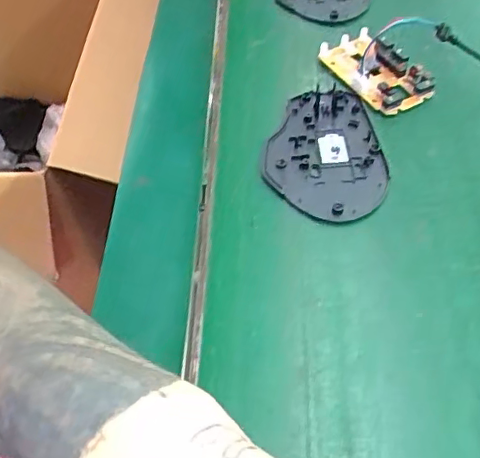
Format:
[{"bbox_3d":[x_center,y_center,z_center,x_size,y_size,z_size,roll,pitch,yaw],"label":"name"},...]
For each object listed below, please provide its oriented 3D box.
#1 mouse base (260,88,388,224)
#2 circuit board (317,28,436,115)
[{"bbox_3d":[0.052,-0.051,0.367,0.073,0.006,0.109,-1,52,3],"label":"mouse base"},{"bbox_3d":[0.094,-0.113,0.407,0.046,0.017,0.077,-28,56,-18],"label":"circuit board"}]

